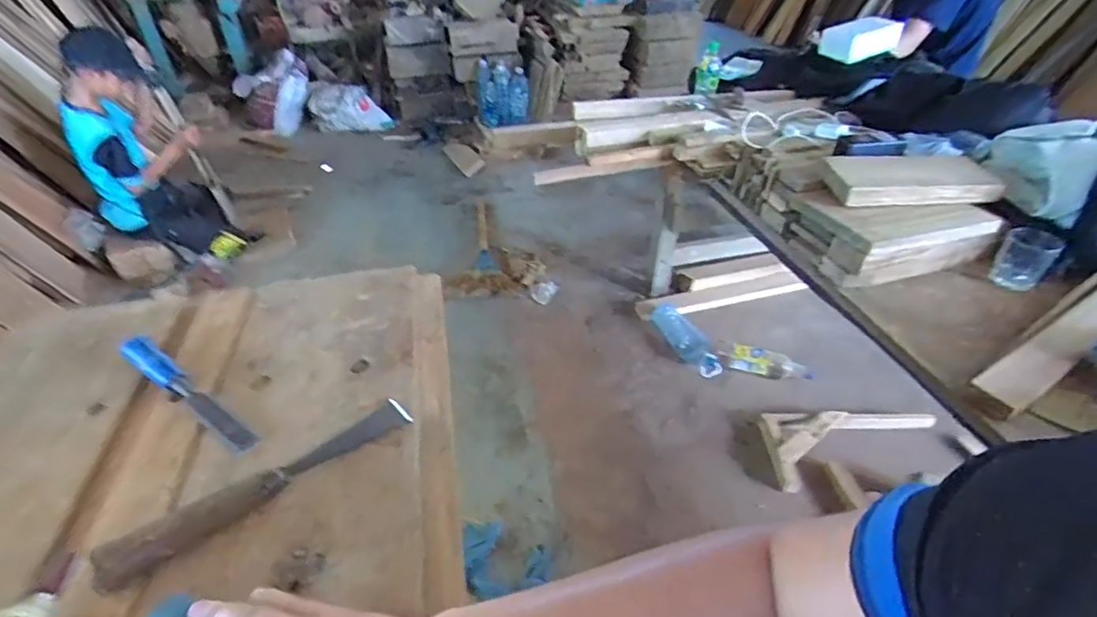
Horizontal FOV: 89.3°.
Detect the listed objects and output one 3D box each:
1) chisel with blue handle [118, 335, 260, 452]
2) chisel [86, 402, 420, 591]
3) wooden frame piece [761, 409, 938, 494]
[{"bbox_3d":[-0.368,0.081,0.559,0.224,0.021,0.028,24,45,29],"label":"chisel with blue handle"},{"bbox_3d":[-0.235,0.141,0.470,0.250,0.035,0.038,-32,47,-33],"label":"chisel"},{"bbox_3d":[0.813,0.331,1.559,0.534,0.056,0.209,-17,40,-18],"label":"wooden frame piece"}]

